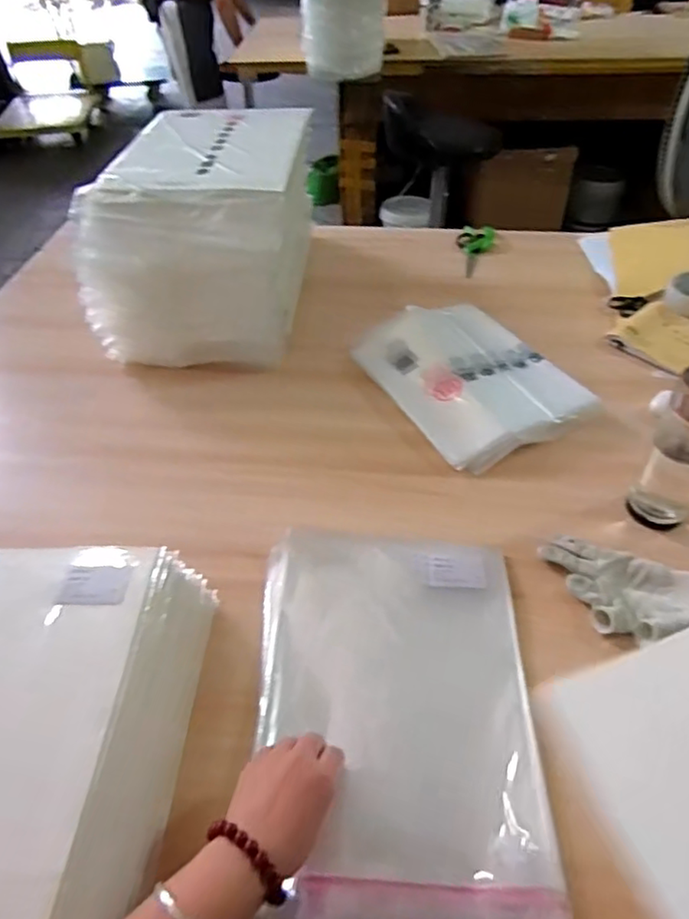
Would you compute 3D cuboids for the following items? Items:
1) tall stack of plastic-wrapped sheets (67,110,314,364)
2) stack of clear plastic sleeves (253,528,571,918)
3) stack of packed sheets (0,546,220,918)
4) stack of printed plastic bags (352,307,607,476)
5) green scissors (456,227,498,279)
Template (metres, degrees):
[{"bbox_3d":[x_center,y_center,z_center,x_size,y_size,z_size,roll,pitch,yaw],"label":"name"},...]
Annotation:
[{"bbox_3d":[-0.213,-0.373,0.995,0.288,0.246,0.398,3,45,4],"label":"tall stack of plastic-wrapped sheets"},{"bbox_3d":[0.046,0.218,0.566,0.247,0.022,0.343,0,49,3],"label":"stack of clear plastic sleeves"},{"bbox_3d":[-0.274,0.223,0.503,0.277,0.093,0.312,-1,45,0],"label":"stack of packed sheets"},{"bbox_3d":[0.171,-0.127,0.869,0.217,0.032,0.312,-18,47,-17],"label":"stack of printed plastic bags"},{"bbox_3d":[0.250,-0.402,1.178,0.073,0.017,0.157,11,58,11],"label":"green scissors"}]

